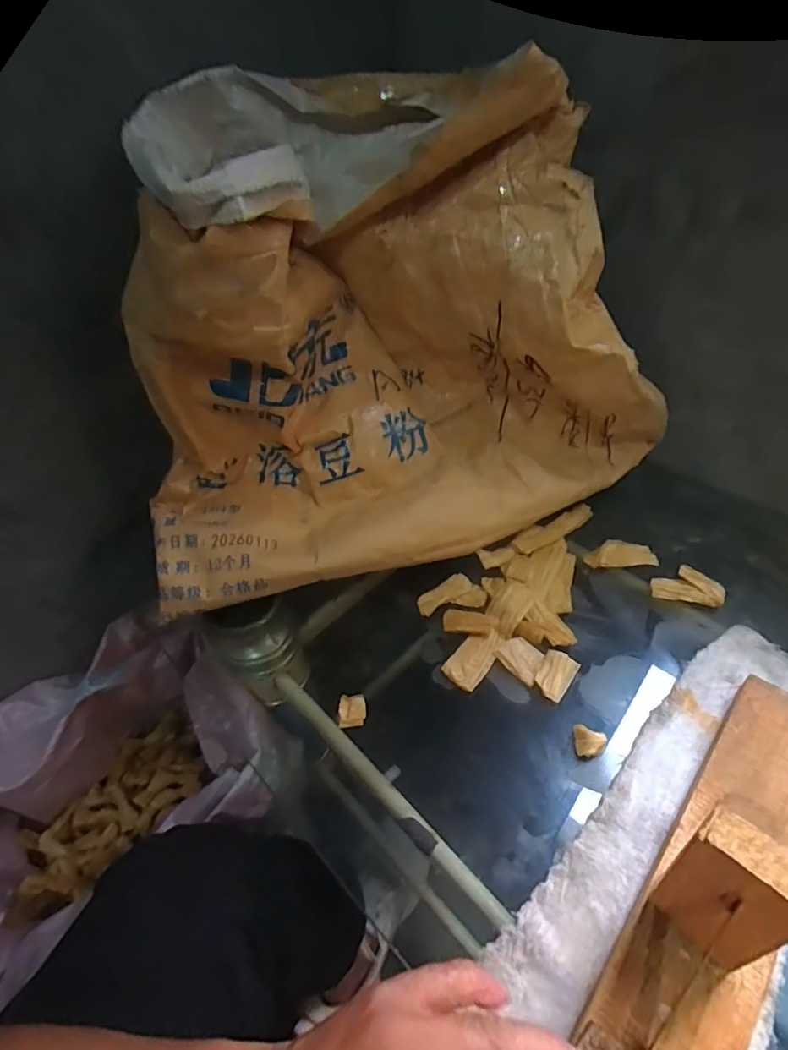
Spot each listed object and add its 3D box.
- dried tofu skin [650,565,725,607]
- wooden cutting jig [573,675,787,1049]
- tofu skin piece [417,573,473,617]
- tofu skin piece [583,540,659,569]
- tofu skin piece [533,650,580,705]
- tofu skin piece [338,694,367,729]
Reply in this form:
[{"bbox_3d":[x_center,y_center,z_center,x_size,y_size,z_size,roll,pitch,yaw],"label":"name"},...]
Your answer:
[{"bbox_3d":[0.250,0.051,0.440,0.054,0.009,0.036,12,48,18],"label":"dried tofu skin"},{"bbox_3d":[0.175,0.165,0.250,0.062,0.118,0.273,29,50,31],"label":"wooden cutting jig"},{"bbox_3d":[0.044,0.059,0.451,0.051,0.004,0.020,-29,49,-21],"label":"tofu skin piece"},{"bbox_3d":[0.205,0.026,0.468,0.063,0.011,0.025,-8,45,-1],"label":"tofu skin piece"},{"bbox_3d":[0.122,0.113,0.391,0.024,0.007,0.038,26,54,29],"label":"tofu skin piece"},{"bbox_3d":[-0.031,0.139,0.385,0.020,0.011,0.022,-8,45,-1],"label":"tofu skin piece"}]

